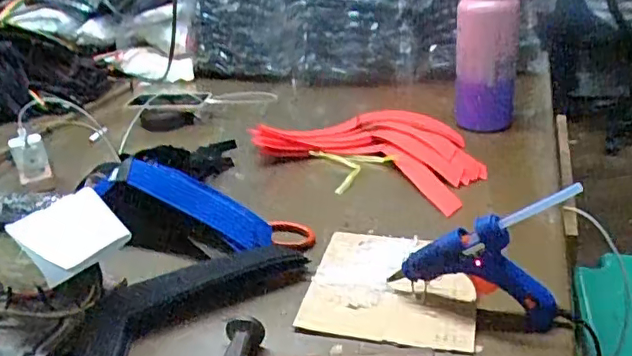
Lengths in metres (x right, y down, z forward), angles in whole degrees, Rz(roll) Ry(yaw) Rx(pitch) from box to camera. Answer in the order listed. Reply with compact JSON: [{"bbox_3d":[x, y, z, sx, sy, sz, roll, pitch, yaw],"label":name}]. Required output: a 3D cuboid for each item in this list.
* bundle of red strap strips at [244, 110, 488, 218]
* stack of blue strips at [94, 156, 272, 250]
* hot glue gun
[{"bbox_3d":[0.089,-0.054,0.832,0.327,0.047,0.229,9,30,29],"label":"bundle of red strap strips"},{"bbox_3d":[-0.145,0.025,0.636,0.213,0.032,0.064,23,36,17],"label":"stack of blue strips"},{"bbox_3d":[0.139,0.063,0.485,0.146,0.120,0.028,8,30,19],"label":"hot glue gun"}]

